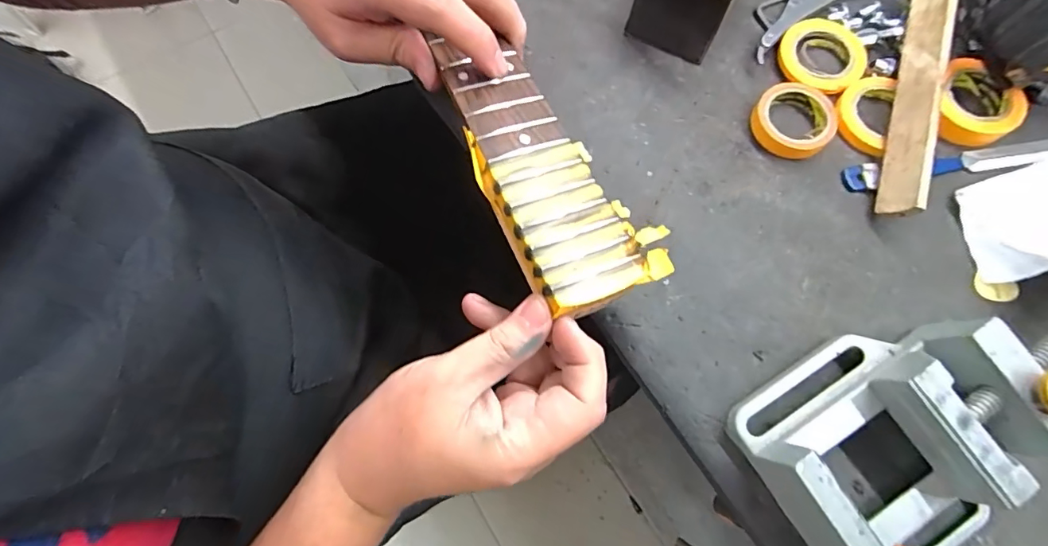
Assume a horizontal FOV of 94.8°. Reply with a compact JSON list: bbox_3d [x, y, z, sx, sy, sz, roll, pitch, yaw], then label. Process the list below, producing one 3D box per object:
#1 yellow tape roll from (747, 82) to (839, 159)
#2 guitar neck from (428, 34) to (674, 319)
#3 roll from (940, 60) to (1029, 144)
[{"bbox_3d":[0.184,-0.105,0.327,0.051,0.013,0.054,-1,72,2],"label":"yellow tape roll"},{"bbox_3d":[-0.084,-0.258,0.347,0.072,0.027,0.630,-24,70,-6],"label":"guitar neck"},{"bbox_3d":[0.308,-0.115,0.327,0.050,0.015,0.055,28,75,11],"label":"roll"}]

